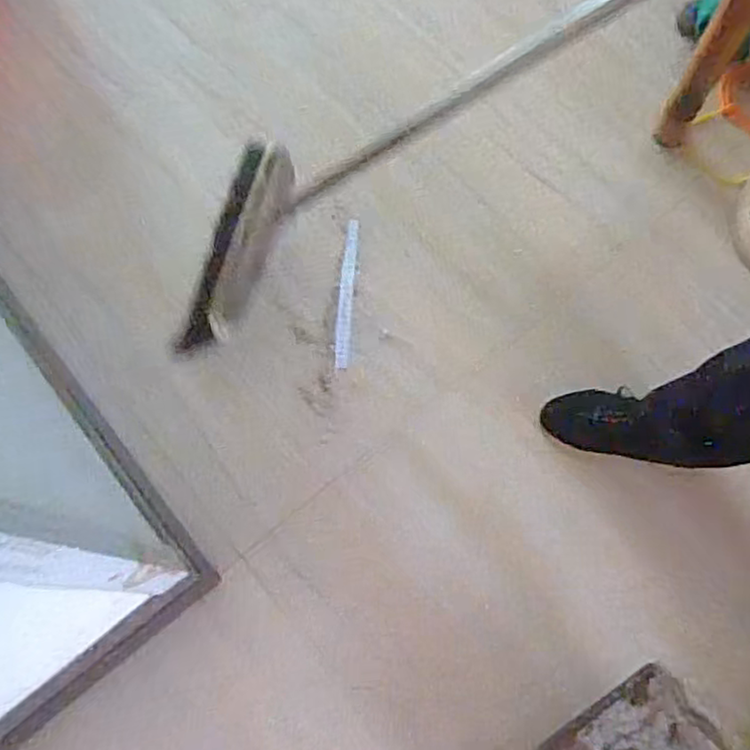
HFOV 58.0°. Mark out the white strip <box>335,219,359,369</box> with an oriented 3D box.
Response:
[{"bbox_3d":[-0.045,-0.134,1.095,0.026,0.006,0.260,4,71,-4],"label":"white strip"}]

